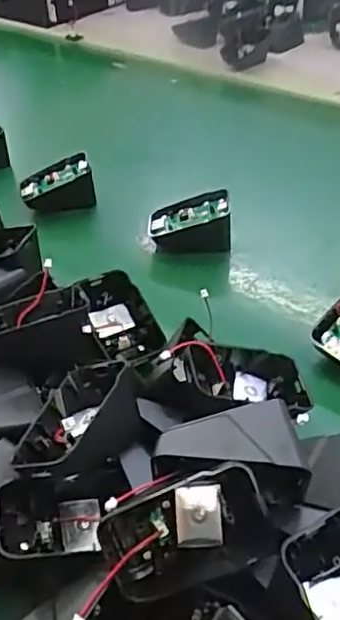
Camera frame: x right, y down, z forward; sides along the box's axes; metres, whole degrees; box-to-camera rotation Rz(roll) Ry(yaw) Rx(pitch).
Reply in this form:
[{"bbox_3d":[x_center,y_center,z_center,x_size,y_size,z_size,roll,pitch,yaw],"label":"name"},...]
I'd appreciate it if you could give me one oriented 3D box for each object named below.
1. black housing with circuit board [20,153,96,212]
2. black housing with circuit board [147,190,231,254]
[{"bbox_3d":[-0.104,-0.116,0.583,0.071,0.032,0.045,-4,44,1],"label":"black housing with circuit board"},{"bbox_3d":[0.017,-0.069,0.524,0.068,0.039,0.047,0,44,6],"label":"black housing with circuit board"}]

